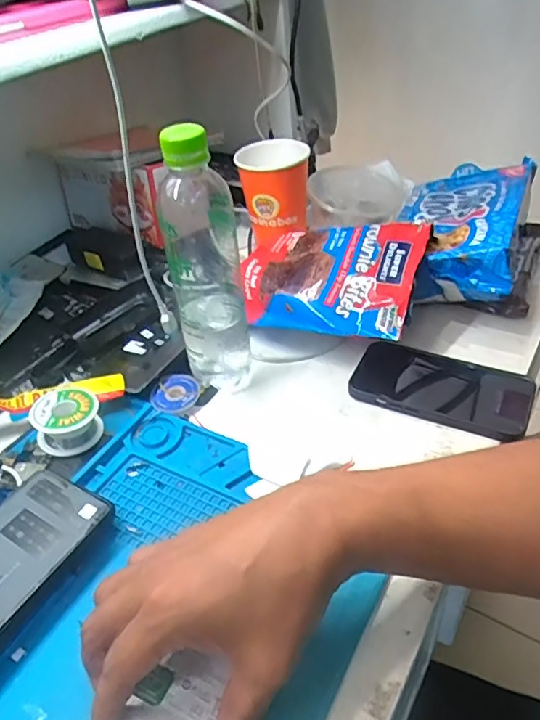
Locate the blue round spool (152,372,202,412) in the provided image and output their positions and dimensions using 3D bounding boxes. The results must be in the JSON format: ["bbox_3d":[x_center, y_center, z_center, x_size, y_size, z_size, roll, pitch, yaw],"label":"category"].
[{"bbox_3d":[-0.086,0.029,0.509,0.041,0.009,0.048,9,42,17],"label":"blue round spool"}]

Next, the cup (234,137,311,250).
[{"bbox_3d":[0.010,-0.198,0.648,0.080,0.101,0.077,-4,40,3],"label":"cup"}]

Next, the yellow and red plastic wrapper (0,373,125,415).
[{"bbox_3d":[-0.211,0.027,0.485,0.159,0.049,0.025,-8,40,-2],"label":"yellow and red plastic wrapper"}]

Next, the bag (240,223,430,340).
[{"bbox_3d":[0.054,-0.085,0.555,0.185,0.031,0.134,9,67,26],"label":"bag"}]

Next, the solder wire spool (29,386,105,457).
[{"bbox_3d":[-0.170,0.052,0.466,0.053,0.035,0.046,-23,43,-19],"label":"solder wire spool"}]

